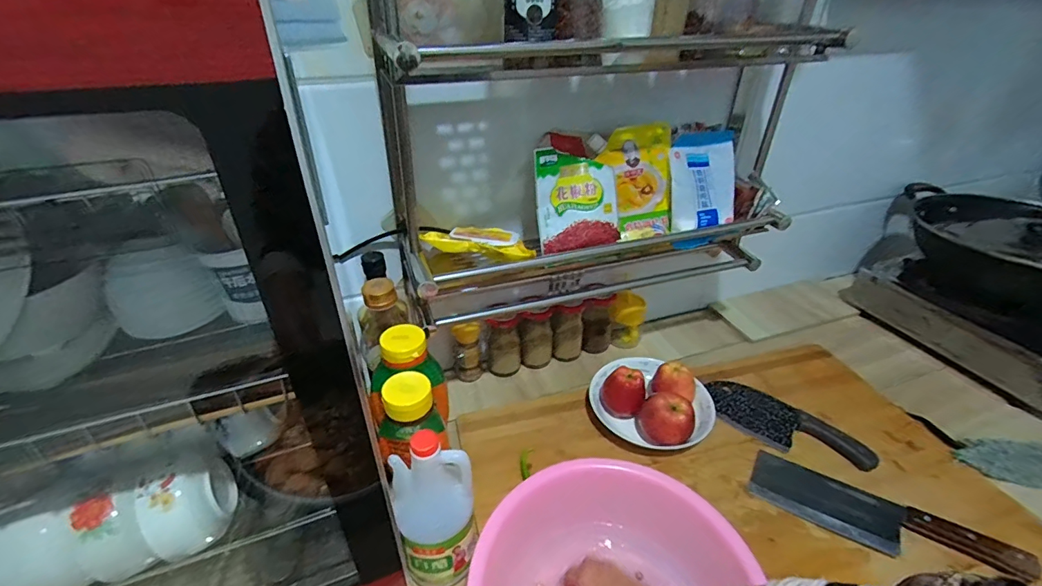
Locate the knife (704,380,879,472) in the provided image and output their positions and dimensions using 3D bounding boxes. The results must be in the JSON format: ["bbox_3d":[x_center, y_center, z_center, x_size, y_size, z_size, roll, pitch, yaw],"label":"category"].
[{"bbox_3d":[0.399,0.198,0.712,0.094,0.018,0.232,-29,44,-35],"label":"knife"}]

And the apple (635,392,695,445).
[{"bbox_3d":[0.209,0.187,0.678,0.079,0.071,0.065,14,37,18],"label":"apple"}]

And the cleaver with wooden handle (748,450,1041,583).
[{"bbox_3d":[0.448,0.277,0.585,0.281,0.028,0.078,19,39,24],"label":"cleaver with wooden handle"}]

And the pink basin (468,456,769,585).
[{"bbox_3d":[0.096,0.308,0.467,0.282,0.094,0.248,25,42,31],"label":"pink basin"}]

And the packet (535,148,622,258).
[{"bbox_3d":[0.080,-0.131,0.649,0.118,0.138,0.019,-11,11,-13],"label":"packet"}]

